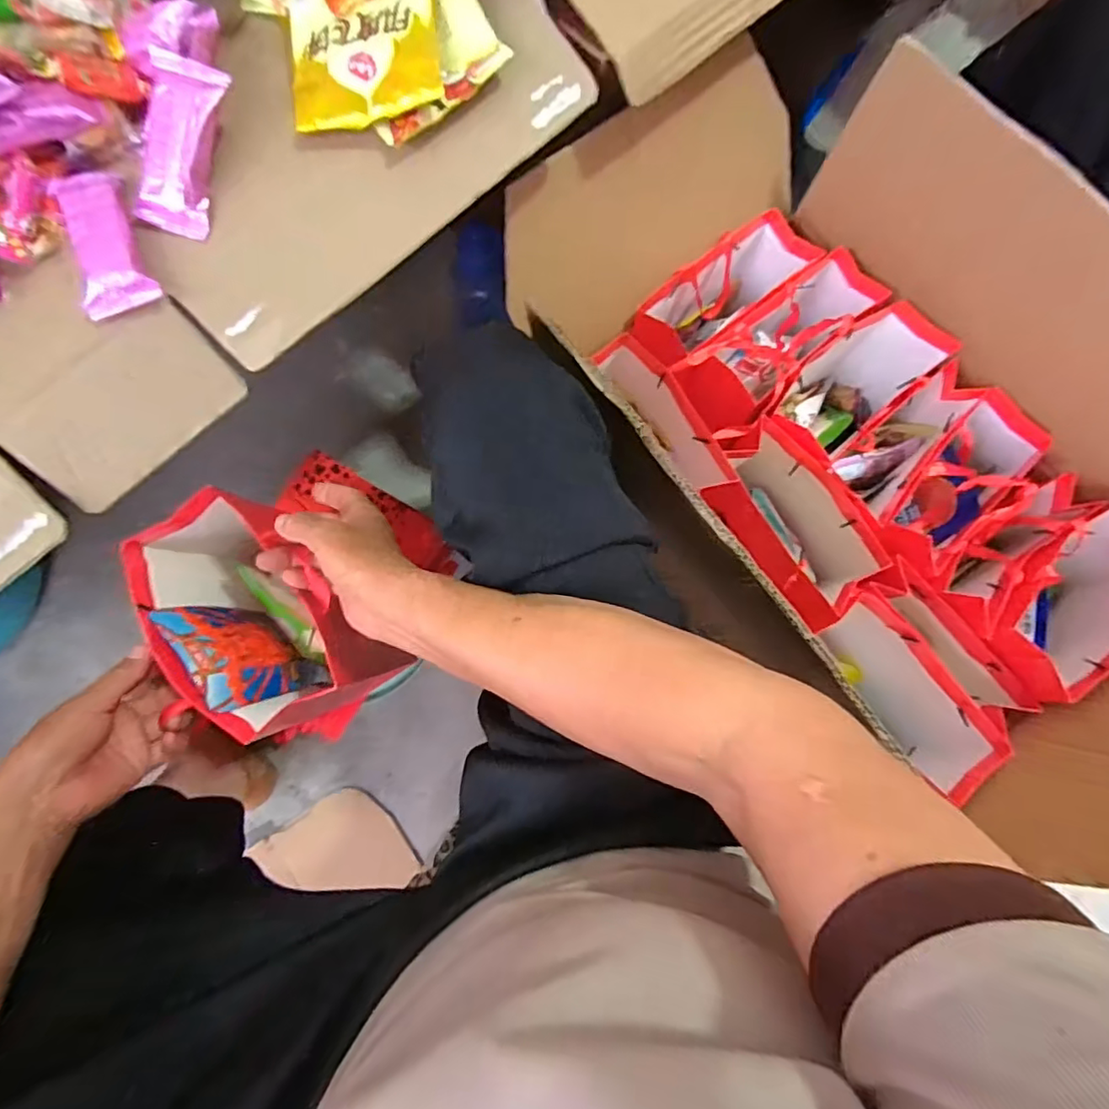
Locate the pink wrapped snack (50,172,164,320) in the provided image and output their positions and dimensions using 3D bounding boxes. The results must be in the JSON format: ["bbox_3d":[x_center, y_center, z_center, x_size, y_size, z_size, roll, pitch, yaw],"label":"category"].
[{"bbox_3d":[-0.290,-0.200,0.371,0.042,0.020,0.093,-22,81,-4],"label":"pink wrapped snack"}]

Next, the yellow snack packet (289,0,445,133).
[{"bbox_3d":[-0.126,-0.349,0.382,0.096,0.030,0.125,-5,80,-1],"label":"yellow snack packet"}]

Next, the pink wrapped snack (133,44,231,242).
[{"bbox_3d":[-0.240,-0.261,0.370,0.041,0.018,0.100,15,102,3],"label":"pink wrapped snack"}]

